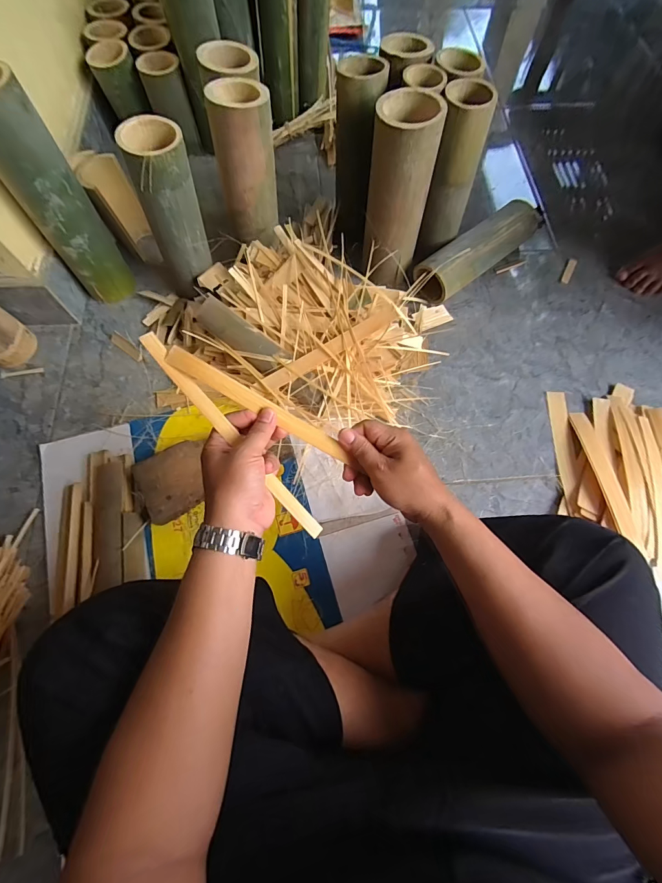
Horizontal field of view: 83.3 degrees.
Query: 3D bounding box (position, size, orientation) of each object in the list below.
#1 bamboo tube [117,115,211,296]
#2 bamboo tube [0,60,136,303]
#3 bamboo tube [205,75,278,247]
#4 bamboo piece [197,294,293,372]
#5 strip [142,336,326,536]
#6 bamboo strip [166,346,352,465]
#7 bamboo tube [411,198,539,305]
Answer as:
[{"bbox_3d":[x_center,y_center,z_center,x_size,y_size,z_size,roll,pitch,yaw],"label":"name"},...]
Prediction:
[{"bbox_3d":[-0.251,-0.360,0.612,0.097,0.255,0.075,-17,71,-7],"label":"bamboo tube"},{"bbox_3d":[-0.435,-0.376,0.599,0.095,0.316,0.091,-36,74,-13],"label":"bamboo tube"},{"bbox_3d":[-0.136,-0.455,0.622,0.095,0.201,0.092,-3,69,-2],"label":"bamboo tube"},{"bbox_3d":[-0.154,-0.181,0.638,0.170,0.027,0.053,35,72,-3],"label":"bamboo piece"},{"bbox_3d":[-0.101,-0.002,0.392,0.016,0.007,0.270,-42,97,-15],"label":"strip"},{"bbox_3d":[-0.073,-0.037,0.399,0.211,0.007,0.023,31,83,-11],"label":"bamboo strip"},{"bbox_3d":[0.287,-0.379,0.749,0.301,0.090,0.080,-38,74,-14],"label":"bamboo tube"}]

